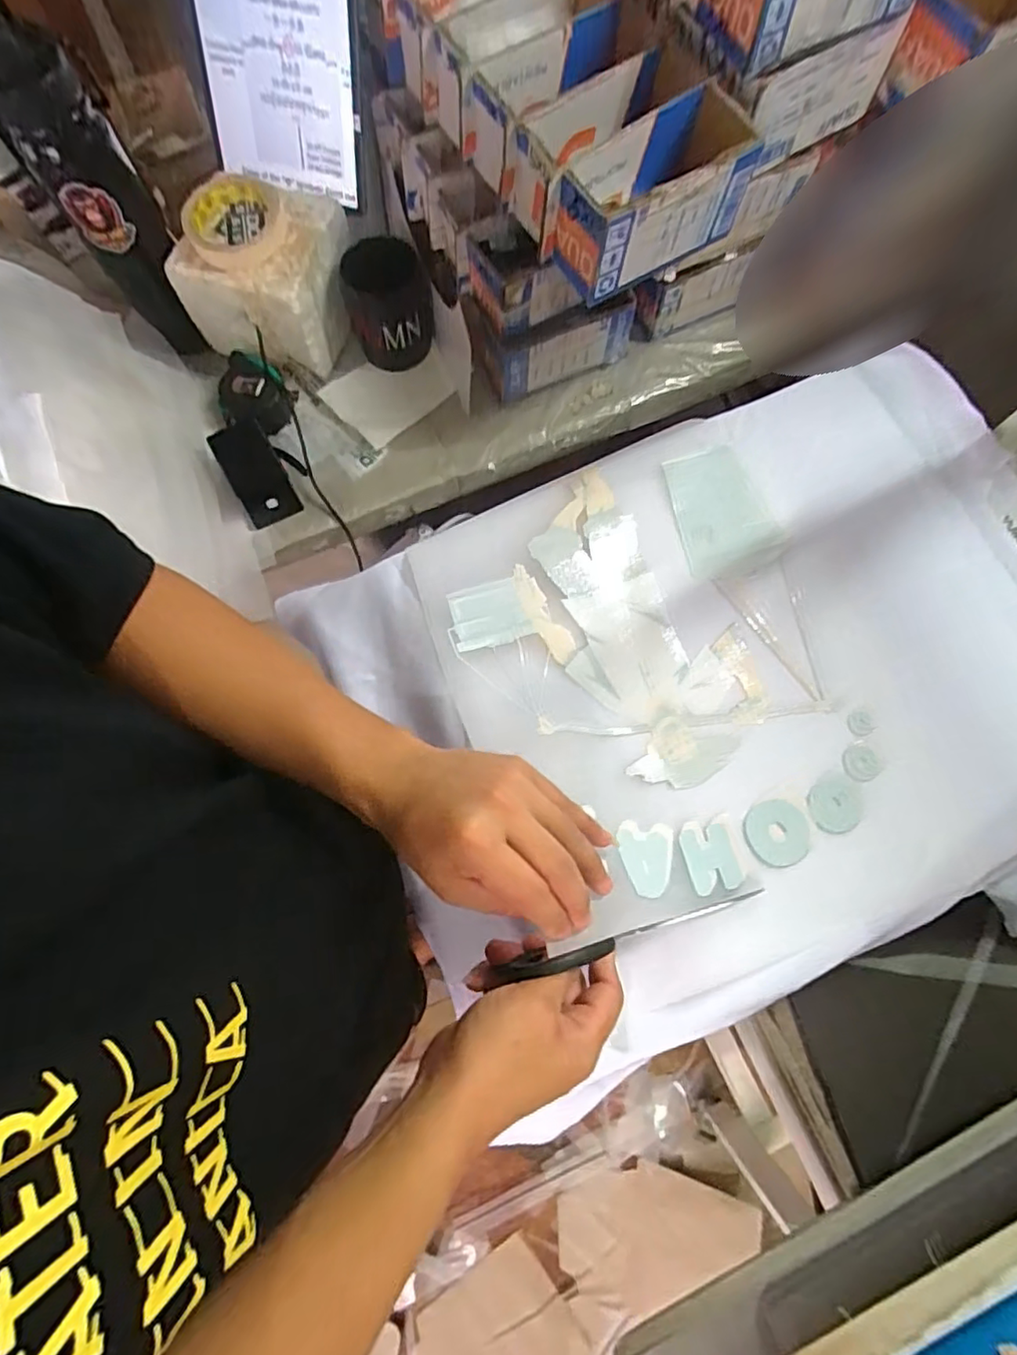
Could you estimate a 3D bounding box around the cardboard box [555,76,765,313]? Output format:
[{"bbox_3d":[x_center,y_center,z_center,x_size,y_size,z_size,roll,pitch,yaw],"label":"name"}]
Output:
[{"bbox_3d":[0.113,-0.386,0.478,0.157,0.067,0.078,-33,78,-8],"label":"cardboard box"}]

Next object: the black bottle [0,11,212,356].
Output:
[{"bbox_3d":[-0.368,-0.430,0.551,0.082,0.263,0.079,-30,55,-8],"label":"black bottle"}]

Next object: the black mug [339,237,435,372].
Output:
[{"bbox_3d":[-0.129,-0.396,0.633,0.086,0.085,0.082,-20,76,-6],"label":"black mug"}]

